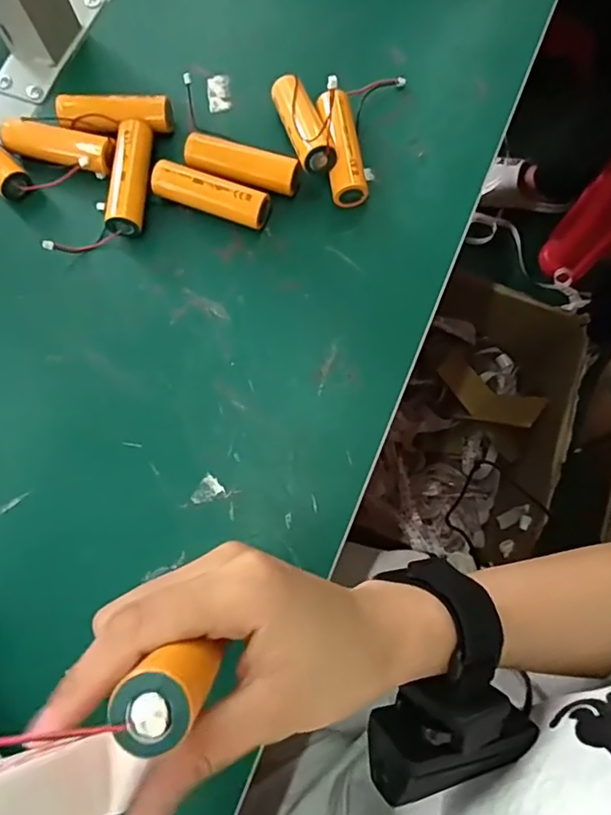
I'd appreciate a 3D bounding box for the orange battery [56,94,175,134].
[{"bbox_3d":[-0.123,-0.189,0.366,0.073,0.024,0.023,1,76,1],"label":"orange battery"}]

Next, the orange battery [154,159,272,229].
[{"bbox_3d":[-0.059,-0.130,0.345,0.073,0.024,0.020,21,77,6],"label":"orange battery"}]

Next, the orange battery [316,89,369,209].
[{"bbox_3d":[0.022,-0.162,0.353,0.022,0.022,0.074,-10,76,-2],"label":"orange battery"}]

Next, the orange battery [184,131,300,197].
[{"bbox_3d":[-0.040,-0.152,0.351,0.070,0.020,0.023,14,77,4],"label":"orange battery"}]

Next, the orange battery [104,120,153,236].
[{"bbox_3d":[-0.110,-0.144,0.353,0.021,0.022,0.072,1,76,1],"label":"orange battery"}]

